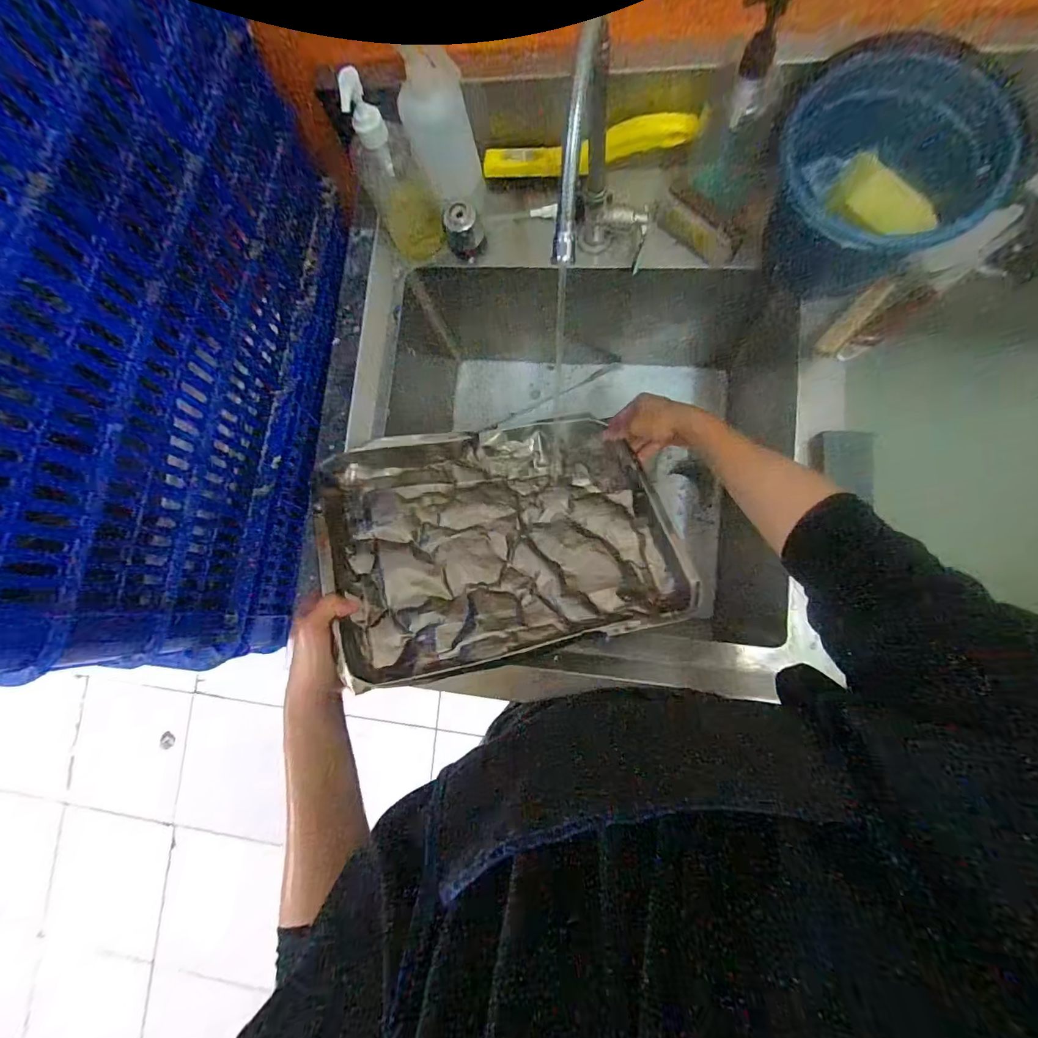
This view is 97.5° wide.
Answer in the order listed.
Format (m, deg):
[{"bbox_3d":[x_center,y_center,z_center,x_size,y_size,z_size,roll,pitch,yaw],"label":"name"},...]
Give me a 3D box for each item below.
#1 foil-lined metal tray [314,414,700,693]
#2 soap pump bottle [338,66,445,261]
[{"bbox_3d":[-0.016,0.007,0.514,0.374,0.043,0.287,-8,59,-17],"label":"foil-lined metal tray"},{"bbox_3d":[-0.141,-0.387,0.528,0.069,0.210,0.070,-1,84,8],"label":"soap pump bottle"}]

